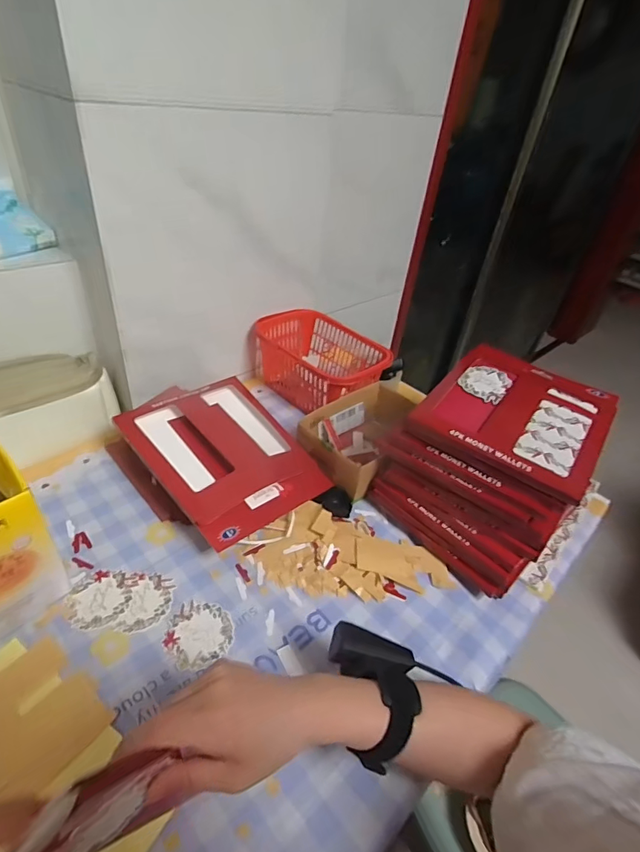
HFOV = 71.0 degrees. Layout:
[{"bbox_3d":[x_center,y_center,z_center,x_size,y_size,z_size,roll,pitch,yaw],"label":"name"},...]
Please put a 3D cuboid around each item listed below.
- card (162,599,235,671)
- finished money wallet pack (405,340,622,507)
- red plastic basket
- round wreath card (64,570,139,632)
[{"bbox_3d":[-0.124,0.209,0.457,0.065,0.004,0.068,5,39,-4],"label":"card"},{"bbox_3d":[0.249,-0.027,0.553,0.194,0.034,0.234,29,44,24],"label":"finished money wallet pack"},{"bbox_3d":[-0.006,-0.106,0.783,0.232,0.106,0.149,32,45,27],"label":"red plastic basket"},{"bbox_3d":[-0.231,0.180,0.475,0.067,0.004,0.063,-20,47,-30],"label":"round wreath card"}]

